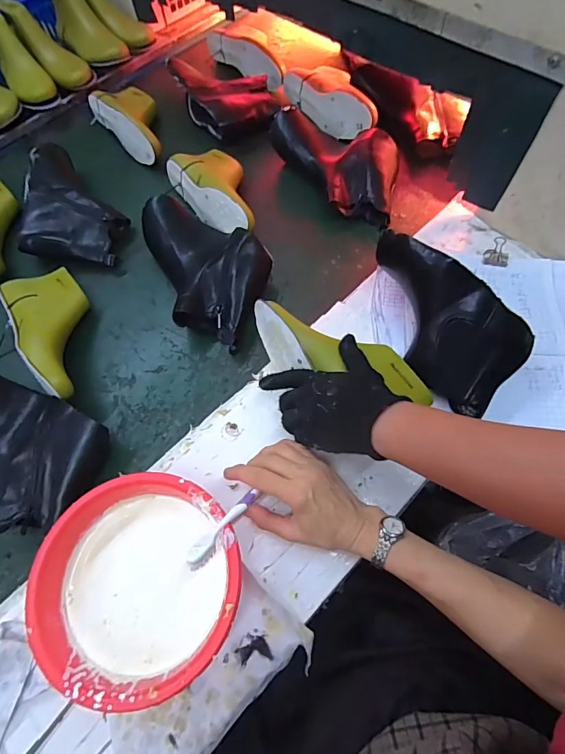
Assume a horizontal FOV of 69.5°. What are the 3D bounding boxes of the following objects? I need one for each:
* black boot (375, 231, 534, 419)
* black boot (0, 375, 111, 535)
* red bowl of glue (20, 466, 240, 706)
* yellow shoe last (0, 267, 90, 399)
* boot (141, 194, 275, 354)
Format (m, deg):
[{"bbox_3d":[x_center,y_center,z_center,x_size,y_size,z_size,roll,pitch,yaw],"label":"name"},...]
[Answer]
[{"bbox_3d":[0.178,-0.063,0.493,0.213,0.110,0.112,35,72,18],"label":"black boot"},{"bbox_3d":[-0.340,0.096,0.504,0.231,0.082,0.165,19,68,12],"label":"black boot"},{"bbox_3d":[-0.134,0.202,0.408,0.185,0.078,0.186,-1,65,3],"label":"red bowl of glue"},{"bbox_3d":[-0.322,-0.069,0.584,0.115,0.072,0.225,-38,68,-13],"label":"yellow shoe last"},{"bbox_3d":[-0.138,-0.162,0.623,0.237,0.061,0.177,24,69,14],"label":"boot"}]

